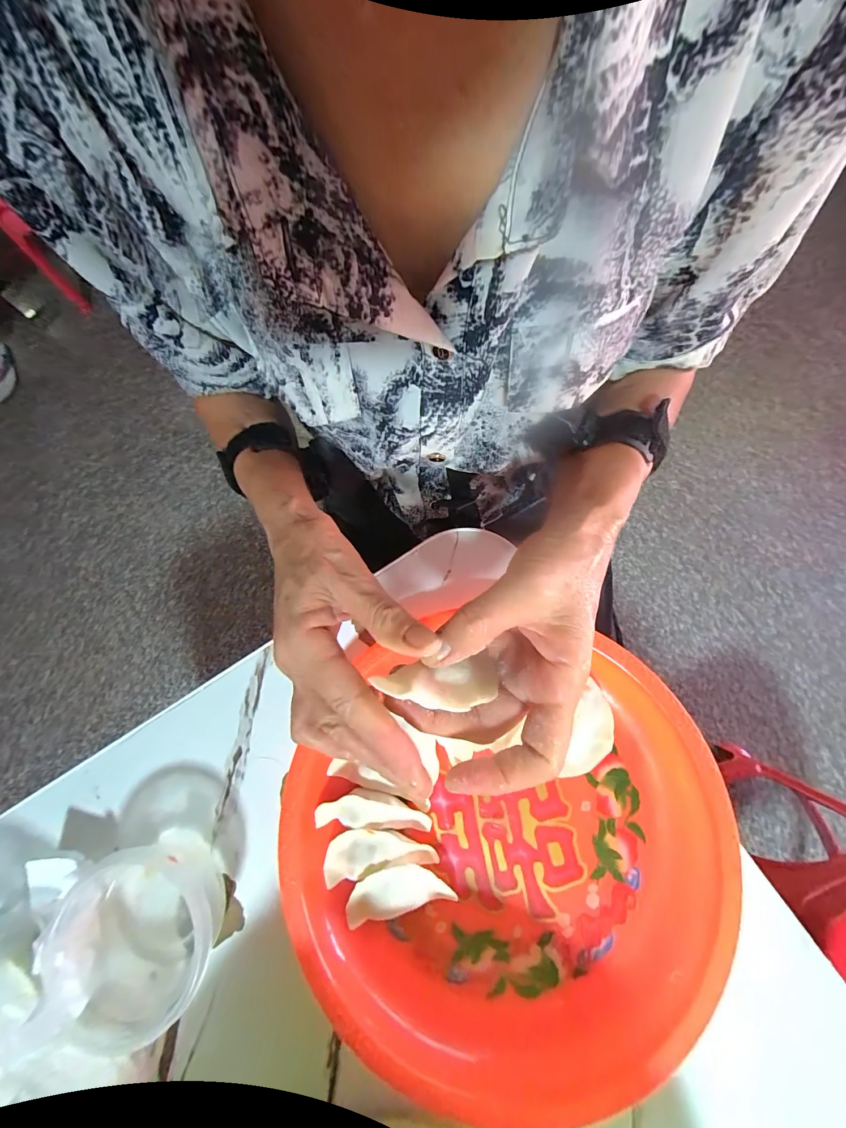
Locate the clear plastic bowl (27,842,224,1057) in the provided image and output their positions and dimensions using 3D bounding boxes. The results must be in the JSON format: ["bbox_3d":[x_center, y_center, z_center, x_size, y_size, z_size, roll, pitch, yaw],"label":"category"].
[{"bbox_3d":[-0.197,0.260,0.248,0.104,0.041,0.101,-1,77,3],"label":"clear plastic bowl"}]

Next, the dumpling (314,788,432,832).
[{"bbox_3d":[-0.036,0.177,0.261,0.082,0.018,0.026,1,77,3],"label":"dumpling"}]

